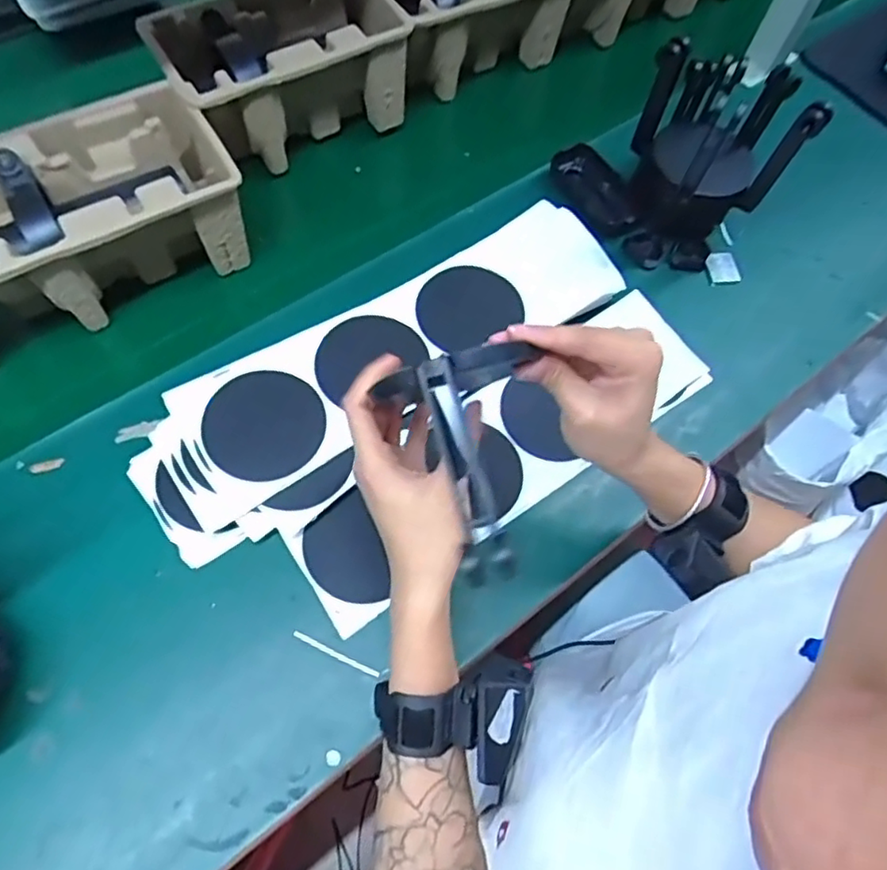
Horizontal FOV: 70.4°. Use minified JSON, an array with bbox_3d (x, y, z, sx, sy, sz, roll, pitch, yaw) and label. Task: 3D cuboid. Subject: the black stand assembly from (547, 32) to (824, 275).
[{"bbox_3d":[0.215,-0.264,0.589,0.174,0.144,0.137,-4,59,-5],"label":"black stand assembly"}]

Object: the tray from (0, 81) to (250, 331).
[{"bbox_3d":[-0.295,-0.188,0.545,0.228,0.103,0.144,-26,63,-17],"label":"tray"}]

